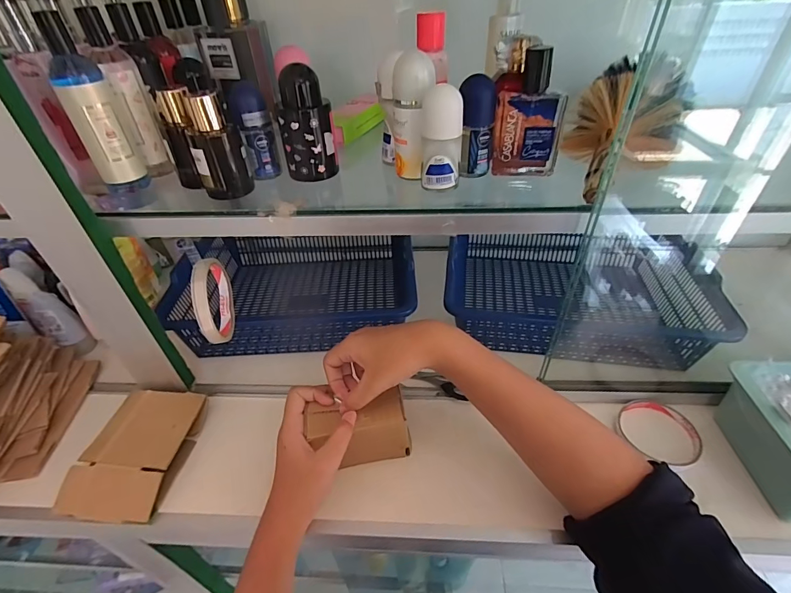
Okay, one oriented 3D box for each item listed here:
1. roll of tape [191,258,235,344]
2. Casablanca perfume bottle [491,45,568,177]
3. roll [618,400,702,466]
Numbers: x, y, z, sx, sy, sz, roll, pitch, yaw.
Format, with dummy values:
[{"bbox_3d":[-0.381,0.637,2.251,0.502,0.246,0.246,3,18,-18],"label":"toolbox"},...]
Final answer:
[{"bbox_3d":[-0.195,0.004,0.420,0.014,0.087,0.096,-7,42,-5],"label":"roll of tape"},{"bbox_3d":[0.125,-0.166,0.362,0.061,0.107,0.023,9,43,12],"label":"Casablanca perfume bottle"},{"bbox_3d":[0.297,0.152,0.439,0.084,0.012,0.072,6,42,9],"label":"roll"}]

